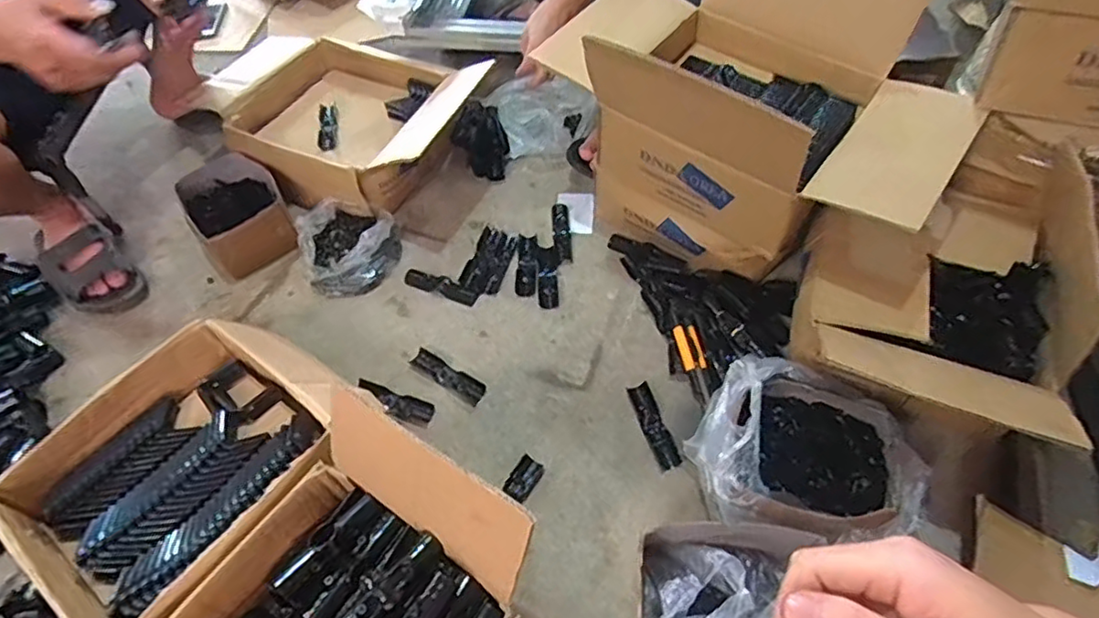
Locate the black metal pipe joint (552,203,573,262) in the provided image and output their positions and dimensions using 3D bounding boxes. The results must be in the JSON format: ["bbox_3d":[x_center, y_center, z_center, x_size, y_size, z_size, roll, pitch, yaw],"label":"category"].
[{"bbox_3d":[0.021,-0.137,1.104,0.029,0.014,0.127,-5,55,1],"label":"black metal pipe joint"}]

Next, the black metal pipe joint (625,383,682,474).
[{"bbox_3d":[0.145,0.161,0.880,0.032,0.010,0.127,-16,55,-7],"label":"black metal pipe joint"}]

